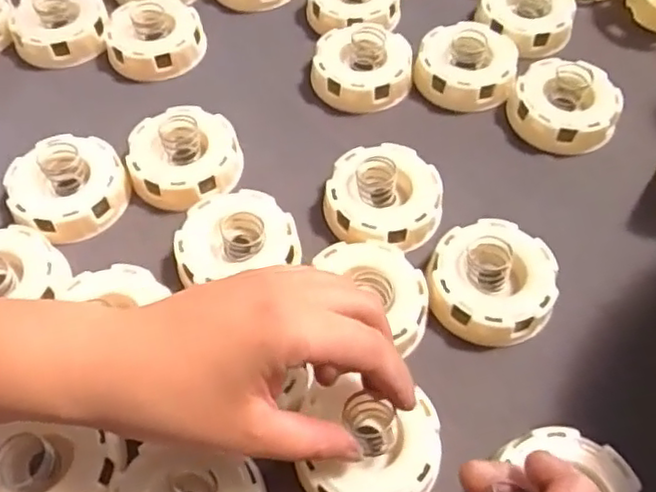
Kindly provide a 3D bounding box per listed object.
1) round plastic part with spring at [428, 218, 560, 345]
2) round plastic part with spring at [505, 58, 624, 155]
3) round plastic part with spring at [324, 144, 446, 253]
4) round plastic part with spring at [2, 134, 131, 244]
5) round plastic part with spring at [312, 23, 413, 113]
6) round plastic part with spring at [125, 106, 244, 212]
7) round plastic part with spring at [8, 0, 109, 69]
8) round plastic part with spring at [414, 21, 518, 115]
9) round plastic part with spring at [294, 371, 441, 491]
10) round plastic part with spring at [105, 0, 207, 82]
[{"bbox_3d":[0.086,0.019,0.340,0.063,0.027,0.065,-1,58,1],"label":"round plastic part with spring"},{"bbox_3d":[0.148,-0.087,0.404,0.064,0.029,0.056,24,62,15],"label":"round plastic part with spring"},{"bbox_3d":[0.032,-0.026,0.370,0.063,0.026,0.066,-1,58,1],"label":"round plastic part with spring"},{"bbox_3d":[-0.151,-0.033,0.376,0.065,0.023,0.063,-1,58,1],"label":"round plastic part with spring"},{"bbox_3d":[0.022,-0.121,0.430,0.064,0.021,0.064,-1,58,1],"label":"round plastic part with spring"},{"bbox_3d":[-0.086,-0.053,0.387,0.064,0.024,0.066,-1,58,1],"label":"round plastic part with spring"},{"bbox_3d":[-0.189,-0.157,0.456,0.064,0.022,0.067,-1,58,1],"label":"round plastic part with spring"},{"bbox_3d":[0.092,-0.122,0.425,0.062,0.019,0.061,-1,58,1],"label":"round plastic part with spring"},{"bbox_3d":[0.019,0.092,0.290,0.061,0.017,0.061,-1,58,1],"label":"round plastic part with spring"},{"bbox_3d":[-0.120,-0.147,0.450,0.064,0.023,0.066,-1,58,1],"label":"round plastic part with spring"}]

